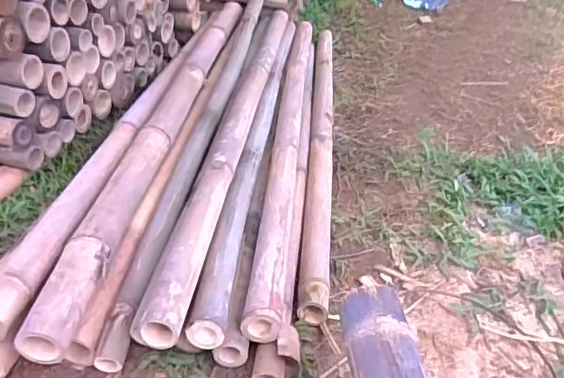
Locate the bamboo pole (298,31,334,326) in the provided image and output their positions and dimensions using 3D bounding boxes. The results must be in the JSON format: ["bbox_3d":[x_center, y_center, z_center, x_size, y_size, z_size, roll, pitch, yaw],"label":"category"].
[{"bbox_3d":[0.125,-0.215,1.726,0.069,0.062,1.738,4,31,3],"label":"bamboo pole"}]

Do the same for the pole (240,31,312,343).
[{"bbox_3d":[0.033,-0.227,1.623,0.082,0.065,1.750,5,32,2],"label":"pole"}]

